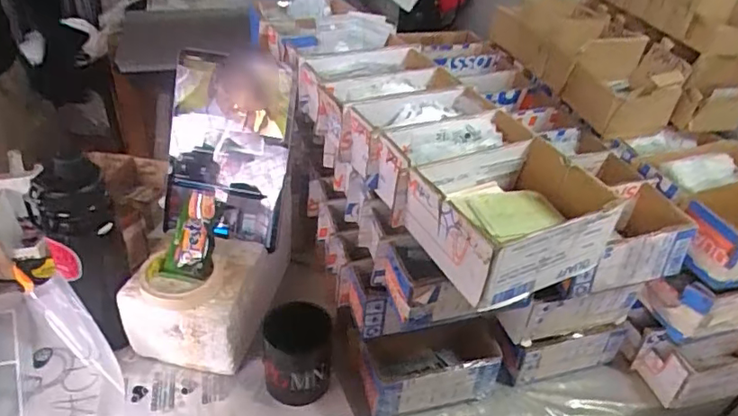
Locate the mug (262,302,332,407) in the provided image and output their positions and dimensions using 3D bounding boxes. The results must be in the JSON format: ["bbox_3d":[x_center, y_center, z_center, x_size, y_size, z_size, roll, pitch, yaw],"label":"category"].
[{"bbox_3d":[-0.085,0.168,0.664,0.077,0.113,0.082,1,37,-6],"label":"mug"}]

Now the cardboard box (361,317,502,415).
[{"bbox_3d":[0.071,0.192,0.681,0.172,0.073,0.086,-4,38,-13],"label":"cardboard box"}]

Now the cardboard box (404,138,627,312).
[{"bbox_3d":[0.133,0.011,0.544,0.165,0.085,0.130,-14,41,-24],"label":"cardboard box"}]

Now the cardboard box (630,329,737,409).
[{"bbox_3d":[0.429,0.197,0.709,0.165,0.080,0.070,-4,38,-12],"label":"cardboard box"}]

